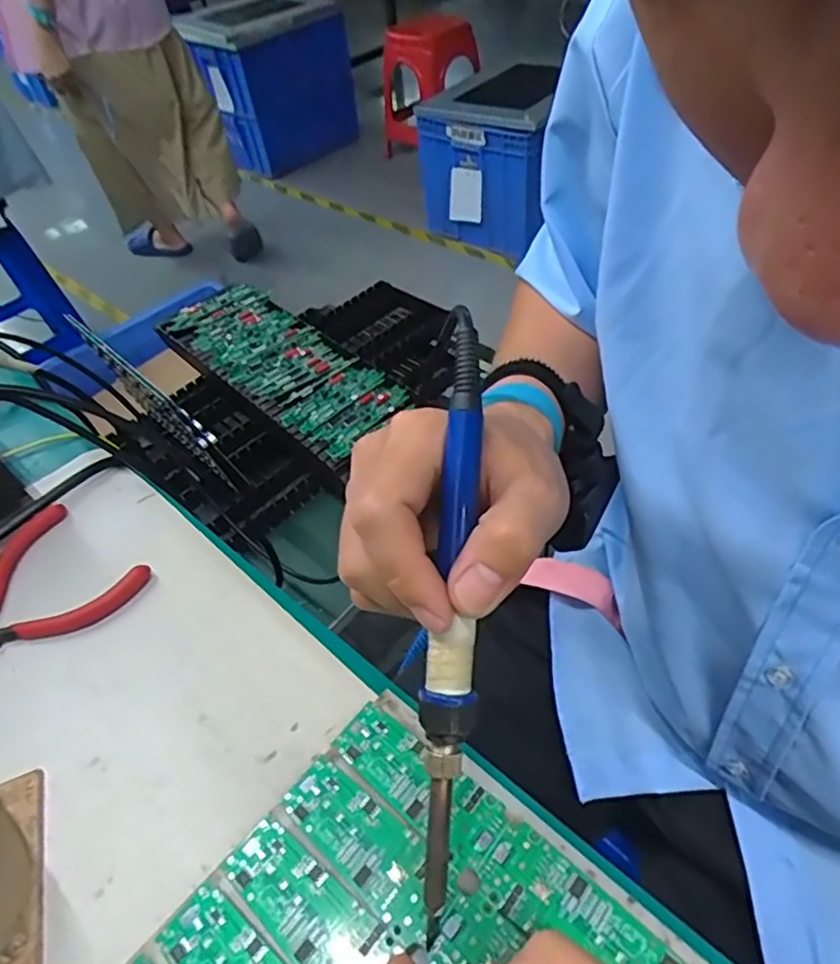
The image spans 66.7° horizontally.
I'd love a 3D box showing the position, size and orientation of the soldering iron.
[{"bbox_3d":[0.011,0.045,0.224,0.018,0.014,0.214,2,84,9],"label":"soldering iron"}]

